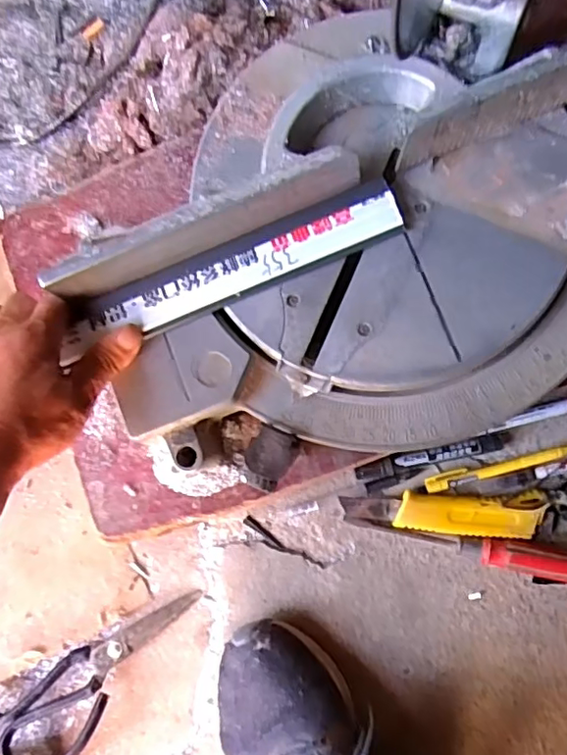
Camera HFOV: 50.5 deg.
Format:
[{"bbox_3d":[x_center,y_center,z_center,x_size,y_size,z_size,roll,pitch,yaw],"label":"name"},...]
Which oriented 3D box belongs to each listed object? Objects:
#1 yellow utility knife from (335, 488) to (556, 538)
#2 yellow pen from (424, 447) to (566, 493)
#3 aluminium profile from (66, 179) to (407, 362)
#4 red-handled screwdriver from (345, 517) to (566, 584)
[{"bbox_3d":[0.139,0.114,0.507,0.173,0.016,0.036,1,88,6],"label":"yellow utility knife"},{"bbox_3d":[0.184,0.077,0.513,0.126,0.009,0.013,-15,86,5],"label":"yellow pen"},{"bbox_3d":[-0.038,-0.075,0.433,0.251,0.013,0.037,-21,86,3],"label":"aluminium profile"},{"bbox_3d":[0.153,0.141,0.500,0.193,0.022,0.025,9,89,7],"label":"red-handled screwdriver"}]

